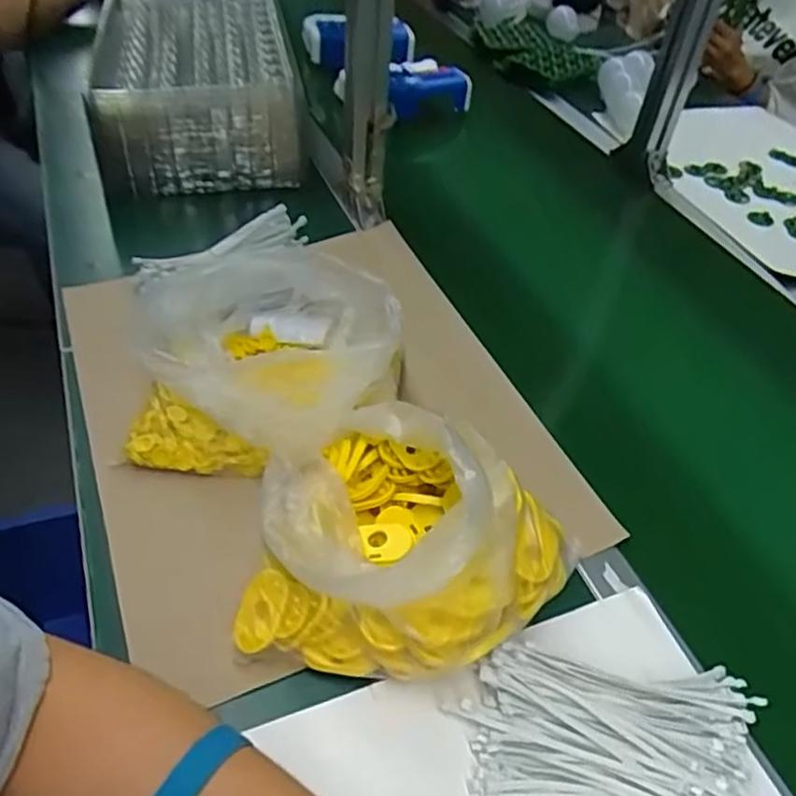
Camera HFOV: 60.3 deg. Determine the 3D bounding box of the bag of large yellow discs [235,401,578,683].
[{"bbox_3d":[-0.002,0.094,0.469,0.219,0.123,0.194,25,51,17],"label":"bag of large yellow discs"}]

